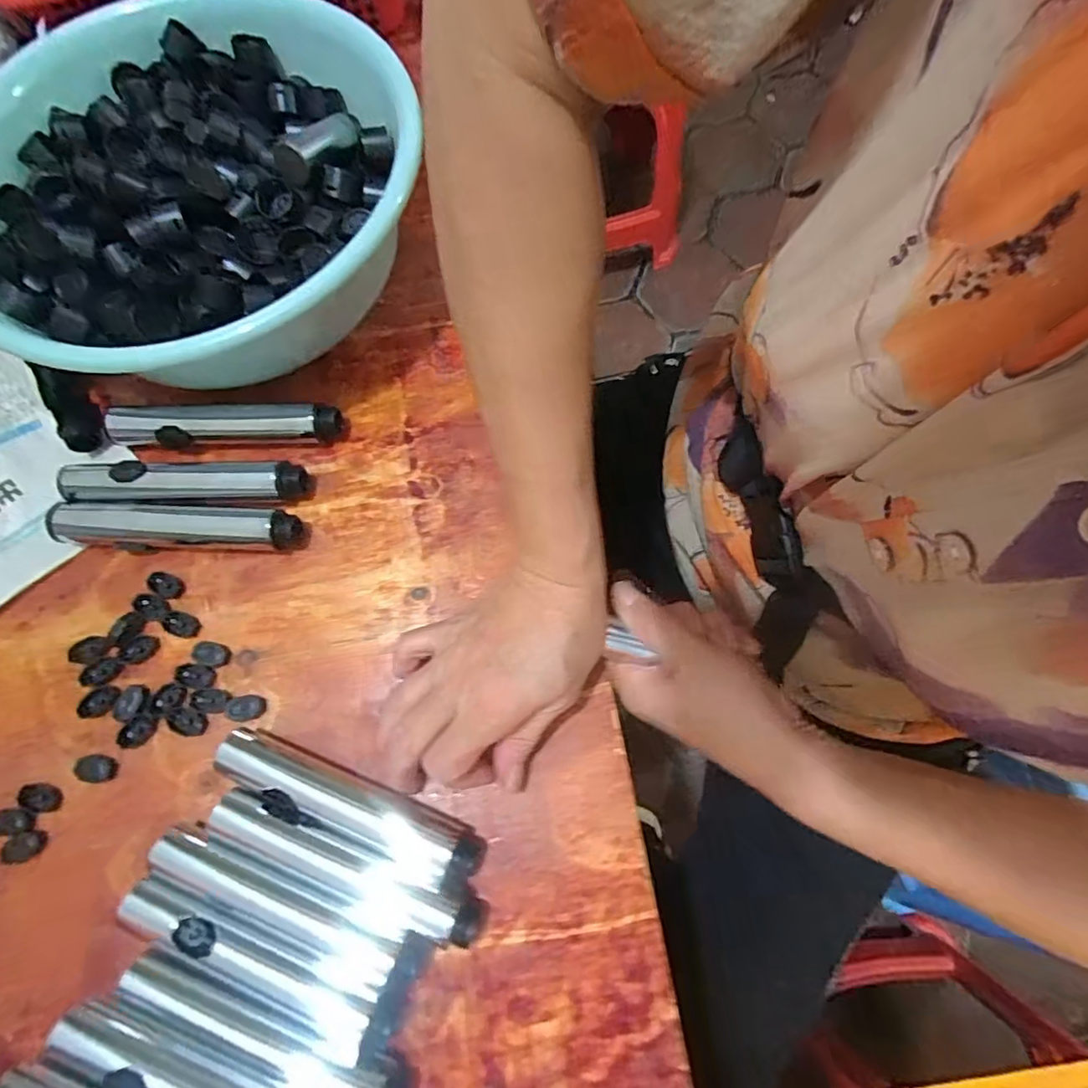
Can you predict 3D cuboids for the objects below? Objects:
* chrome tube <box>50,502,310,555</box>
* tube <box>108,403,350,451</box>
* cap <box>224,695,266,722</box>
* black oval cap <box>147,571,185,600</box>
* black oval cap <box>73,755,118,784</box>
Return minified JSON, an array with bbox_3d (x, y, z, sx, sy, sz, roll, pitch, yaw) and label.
[{"bbox_3d":[-0.234,-0.010,0.365,0.155,0.021,0.029,1,70,1],"label":"chrome tube"},{"bbox_3d":[-0.215,-0.079,0.386,0.157,0.024,0.024,-3,70,0],"label":"tube"},{"bbox_3d":[-0.175,0.096,0.333,0.020,0.008,0.014,-5,70,-1],"label":"cap"},{"bbox_3d":[-0.242,0.026,0.362,0.021,0.009,0.014,26,73,10],"label":"black oval cap"},{"bbox_3d":[-0.261,0.131,0.330,0.024,0.004,0.015,0,70,1],"label":"black oval cap"}]

